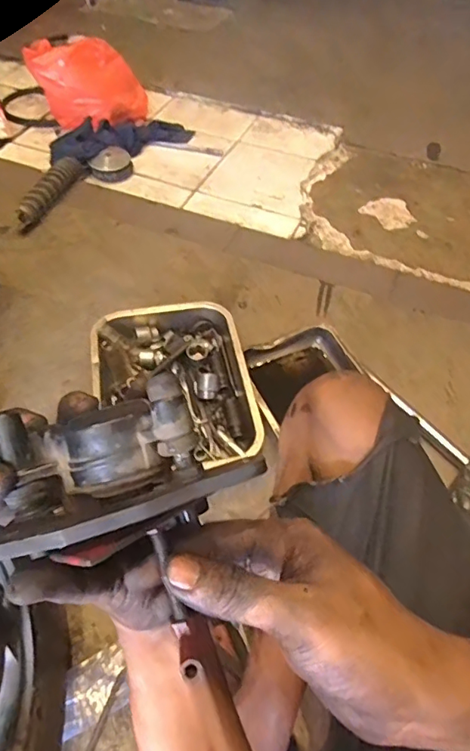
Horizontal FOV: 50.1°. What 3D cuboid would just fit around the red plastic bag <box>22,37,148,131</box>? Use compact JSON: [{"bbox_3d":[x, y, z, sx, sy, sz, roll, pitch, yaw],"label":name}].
[{"bbox_3d":[-0.449,-0.897,1.556,0.339,0.201,0.191,-7,50,-10],"label":"red plastic bag"}]

